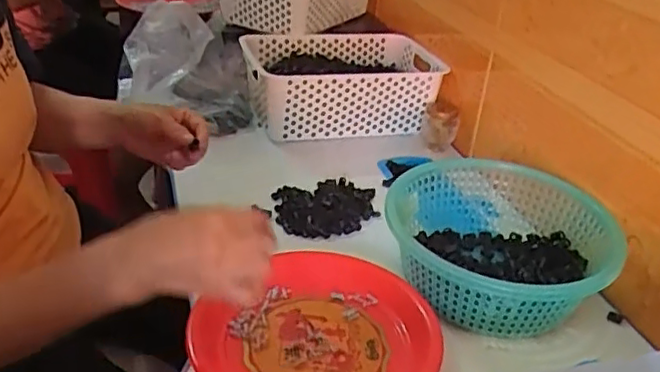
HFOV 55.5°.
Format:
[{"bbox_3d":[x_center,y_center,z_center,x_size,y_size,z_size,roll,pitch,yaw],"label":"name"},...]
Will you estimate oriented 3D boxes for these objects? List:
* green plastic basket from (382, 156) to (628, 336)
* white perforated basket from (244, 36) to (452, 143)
[{"bbox_3d":[0.177,0.064,0.676,0.211,0.091,0.217,0,29,-9],"label":"green plastic basket"},{"bbox_3d":[0.017,-0.169,1.037,0.298,0.123,0.210,-3,30,-13],"label":"white perforated basket"}]

